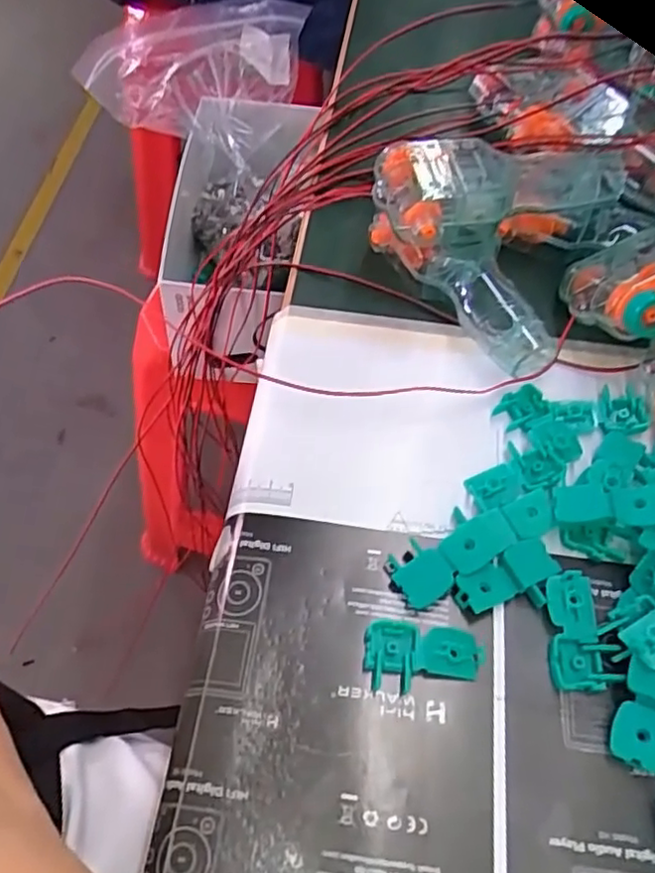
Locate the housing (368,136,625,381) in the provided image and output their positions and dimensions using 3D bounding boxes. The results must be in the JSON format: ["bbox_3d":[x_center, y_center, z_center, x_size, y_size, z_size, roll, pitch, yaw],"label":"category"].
[{"bbox_3d":[0.078,-0.106,0.337,0.110,0.051,0.122,21,60,12],"label":"housing"}]

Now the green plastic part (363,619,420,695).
[{"bbox_3d":[0.024,0.083,0.252,0.019,0.008,0.024,5,58,2],"label":"green plastic part"}]

